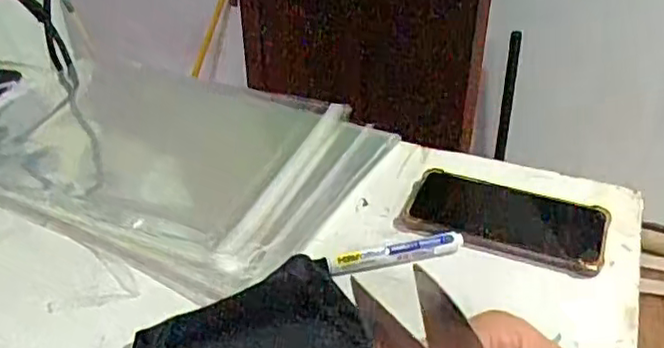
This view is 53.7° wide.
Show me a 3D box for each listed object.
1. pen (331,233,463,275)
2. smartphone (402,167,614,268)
[{"bbox_3d":[0.053,0.065,0.541,0.112,0.017,0.019,-9,38,-9],"label":"pen"},{"bbox_3d":[0.152,0.035,0.577,0.166,0.017,0.083,10,39,16],"label":"smartphone"}]

